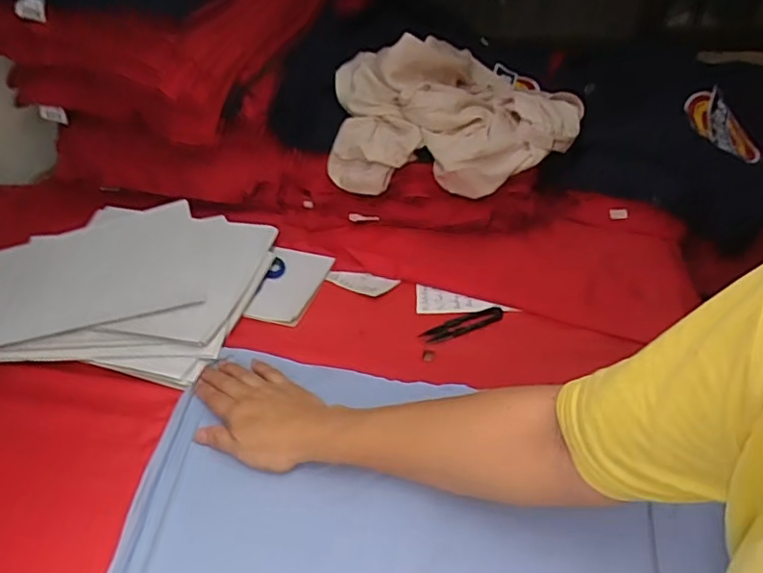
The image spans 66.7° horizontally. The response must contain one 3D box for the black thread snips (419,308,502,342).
[{"bbox_3d":[0.091,0.041,0.649,0.099,0.007,0.024,-17,39,-13],"label":"black thread snips"}]

